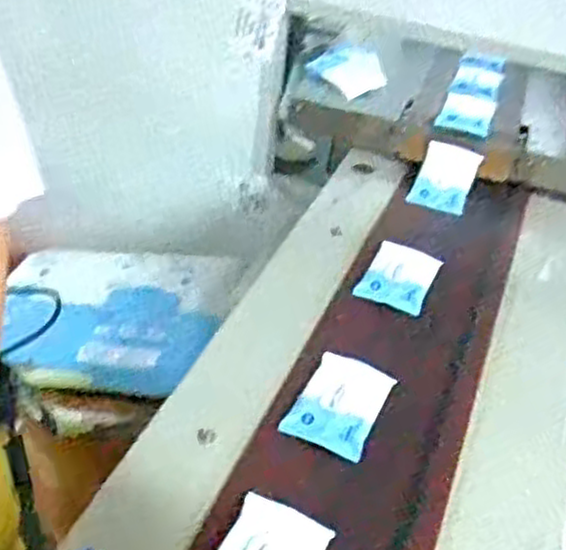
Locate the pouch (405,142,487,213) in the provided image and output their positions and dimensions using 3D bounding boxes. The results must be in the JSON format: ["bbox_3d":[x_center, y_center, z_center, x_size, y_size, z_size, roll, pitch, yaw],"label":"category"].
[{"bbox_3d":[0.275,-0.169,1.316,0.090,0.019,0.168,18,51,15],"label":"pouch"}]

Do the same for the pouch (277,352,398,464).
[{"bbox_3d":[0.061,0.131,0.821,0.085,0.013,0.135,20,38,16],"label":"pouch"}]

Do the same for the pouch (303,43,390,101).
[{"bbox_3d":[0.123,-0.377,1.456,0.120,0.104,0.030,-29,21,10],"label":"pouch"}]

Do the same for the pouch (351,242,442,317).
[{"bbox_3d":[0.155,0.003,1.043,0.091,0.012,0.143,18,35,16],"label":"pouch"}]

